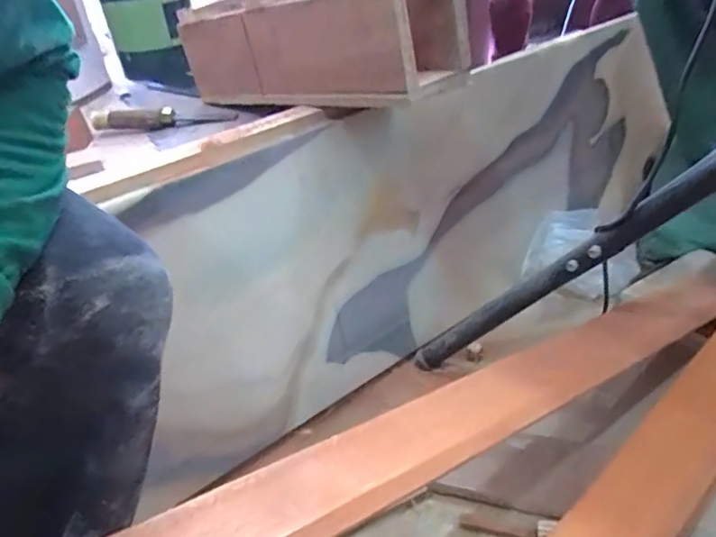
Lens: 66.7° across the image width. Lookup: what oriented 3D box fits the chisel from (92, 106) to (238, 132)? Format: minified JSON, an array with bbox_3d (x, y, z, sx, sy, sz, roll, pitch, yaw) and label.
[{"bbox_3d":[-0.275,-0.214,0.776,0.189,0.034,0.025,-6,35,2],"label":"chisel"}]

